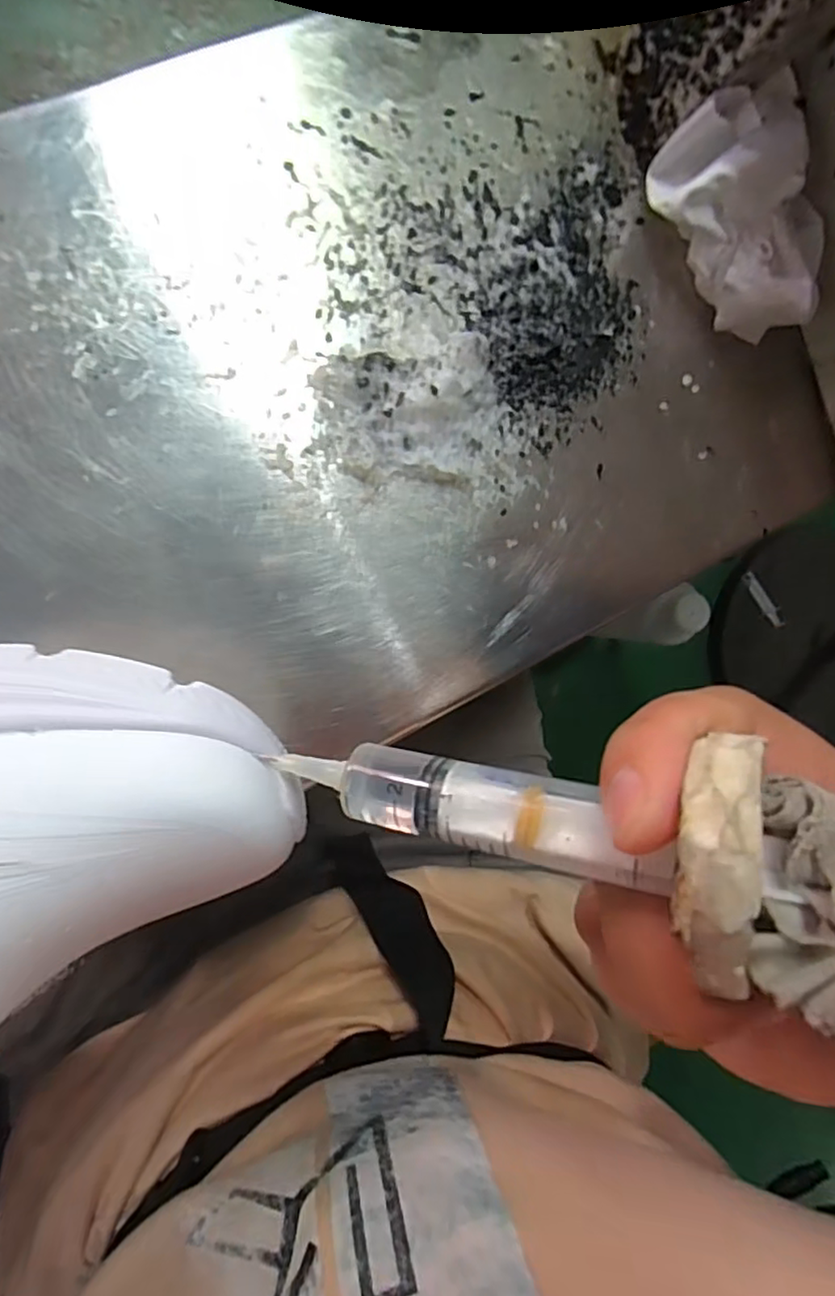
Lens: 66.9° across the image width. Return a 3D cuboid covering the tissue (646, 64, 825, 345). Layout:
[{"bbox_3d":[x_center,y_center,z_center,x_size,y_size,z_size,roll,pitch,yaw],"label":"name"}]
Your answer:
[{"bbox_3d":[0.116,-0.153,0.226,0.043,0.034,0.074,-18,97,-10],"label":"tissue"}]

